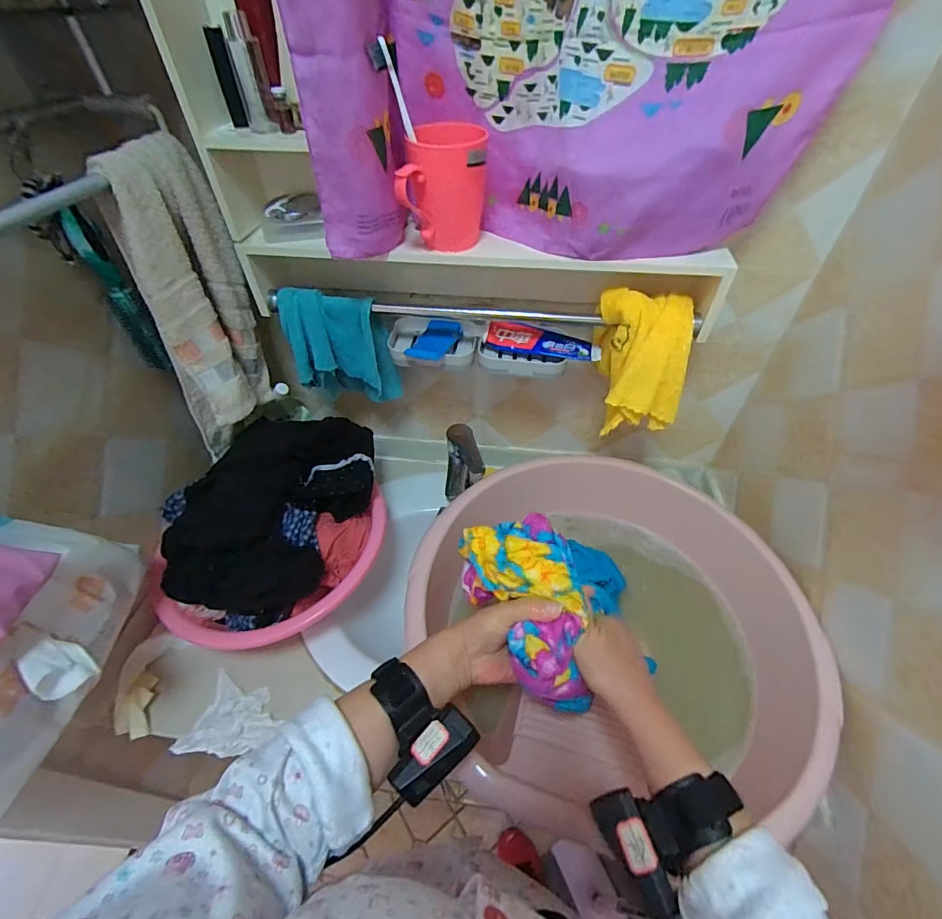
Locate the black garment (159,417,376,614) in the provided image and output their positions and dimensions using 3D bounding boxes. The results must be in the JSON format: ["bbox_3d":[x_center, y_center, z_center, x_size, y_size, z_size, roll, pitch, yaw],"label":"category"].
[{"bbox_3d":[-0.269,0.056,0.657,0.175,0.120,0.343,18,50,16],"label":"black garment"}]

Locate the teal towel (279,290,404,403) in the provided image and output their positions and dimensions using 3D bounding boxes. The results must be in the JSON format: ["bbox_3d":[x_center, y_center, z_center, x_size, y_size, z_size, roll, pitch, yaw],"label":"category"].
[{"bbox_3d":[-0.191,-0.156,0.665,0.140,0.176,0.053,-2,47,-2],"label":"teal towel"}]

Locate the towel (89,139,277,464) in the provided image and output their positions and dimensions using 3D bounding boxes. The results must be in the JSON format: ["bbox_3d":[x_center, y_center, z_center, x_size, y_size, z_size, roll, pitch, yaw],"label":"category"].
[{"bbox_3d":[-0.345,-0.184,0.569,0.079,0.339,0.160,0,47,0],"label":"towel"}]

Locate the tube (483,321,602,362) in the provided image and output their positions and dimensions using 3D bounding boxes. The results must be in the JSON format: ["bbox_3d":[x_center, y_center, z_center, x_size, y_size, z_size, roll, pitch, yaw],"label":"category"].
[{"bbox_3d":[0.103,-0.170,0.641,0.163,0.030,0.039,8,48,8],"label":"tube"}]

